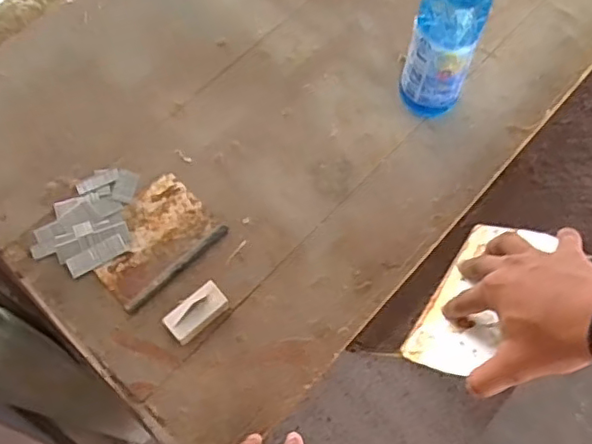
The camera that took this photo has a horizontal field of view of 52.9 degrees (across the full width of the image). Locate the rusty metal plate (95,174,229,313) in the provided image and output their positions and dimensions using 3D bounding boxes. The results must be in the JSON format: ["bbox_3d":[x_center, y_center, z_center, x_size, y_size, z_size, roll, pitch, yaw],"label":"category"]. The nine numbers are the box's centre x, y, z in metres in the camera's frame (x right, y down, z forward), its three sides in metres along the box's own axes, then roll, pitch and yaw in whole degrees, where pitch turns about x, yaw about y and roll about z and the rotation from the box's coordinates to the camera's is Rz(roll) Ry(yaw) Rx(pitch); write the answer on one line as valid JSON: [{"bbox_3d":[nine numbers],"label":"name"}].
[{"bbox_3d":[-0.137,0.018,0.571,0.089,0.011,0.117,42,73,17],"label":"rusty metal plate"}]

